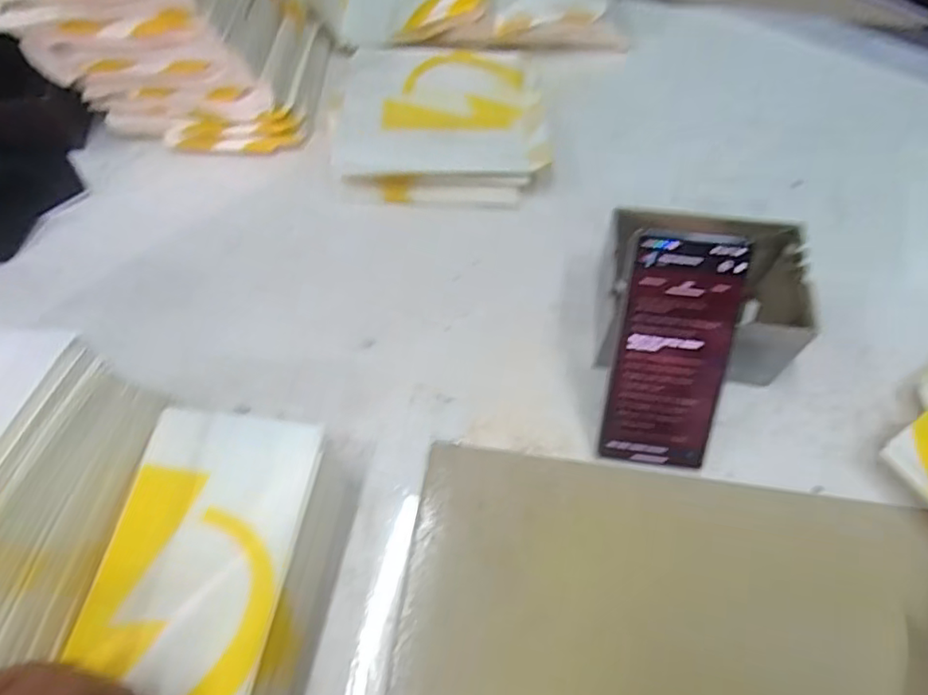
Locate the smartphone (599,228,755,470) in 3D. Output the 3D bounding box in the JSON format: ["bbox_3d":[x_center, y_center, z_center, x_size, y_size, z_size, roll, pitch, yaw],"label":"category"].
[{"bbox_3d":[0.139,0.006,0.399,0.073,0.164,0.007,6,19,4],"label":"smartphone"}]

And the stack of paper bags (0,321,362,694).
[{"bbox_3d":[-0.252,0.099,0.349,0.343,0.145,0.175,11,62,7],"label":"stack of paper bags"}]

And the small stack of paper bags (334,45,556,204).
[{"bbox_3d":[-0.022,-0.229,0.588,0.201,0.033,0.197,2,61,2],"label":"small stack of paper bags"}]

